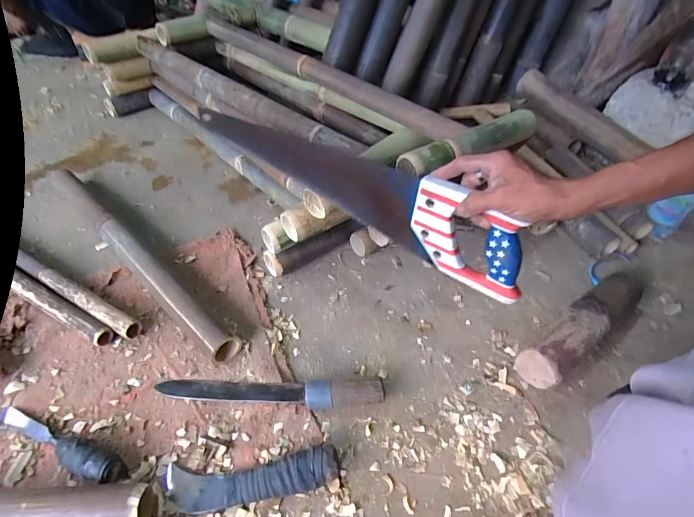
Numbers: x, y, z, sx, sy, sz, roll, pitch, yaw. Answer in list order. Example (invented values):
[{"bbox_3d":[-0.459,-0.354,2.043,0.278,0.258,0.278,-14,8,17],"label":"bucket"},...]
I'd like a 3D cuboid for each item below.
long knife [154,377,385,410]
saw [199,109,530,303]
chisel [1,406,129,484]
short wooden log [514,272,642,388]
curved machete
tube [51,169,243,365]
[{"bbox_3d":[-0.109,0.185,0.548,0.315,0.036,0.041,4,46,1],"label":"long knife"},{"bbox_3d":[0.001,-0.102,0.505,0.474,0.106,0.034,30,52,20],"label":"saw"},{"bbox_3d":[-0.371,0.232,0.490,0.201,0.033,0.032,18,48,14],"label":"chisel"},{"bbox_3d":[0.369,0.109,0.601,0.251,0.091,0.062,-27,53,-25],"label":"short wooden log"},{"bbox_3d":[-0.117,0.267,0.470,0.209,0.042,0.051,-2,47,-5],"label":"curved machete"},{"bbox_3d":[-0.422,-0.031,0.728,0.678,0.057,0.058,34,54,26],"label":"tube"}]

